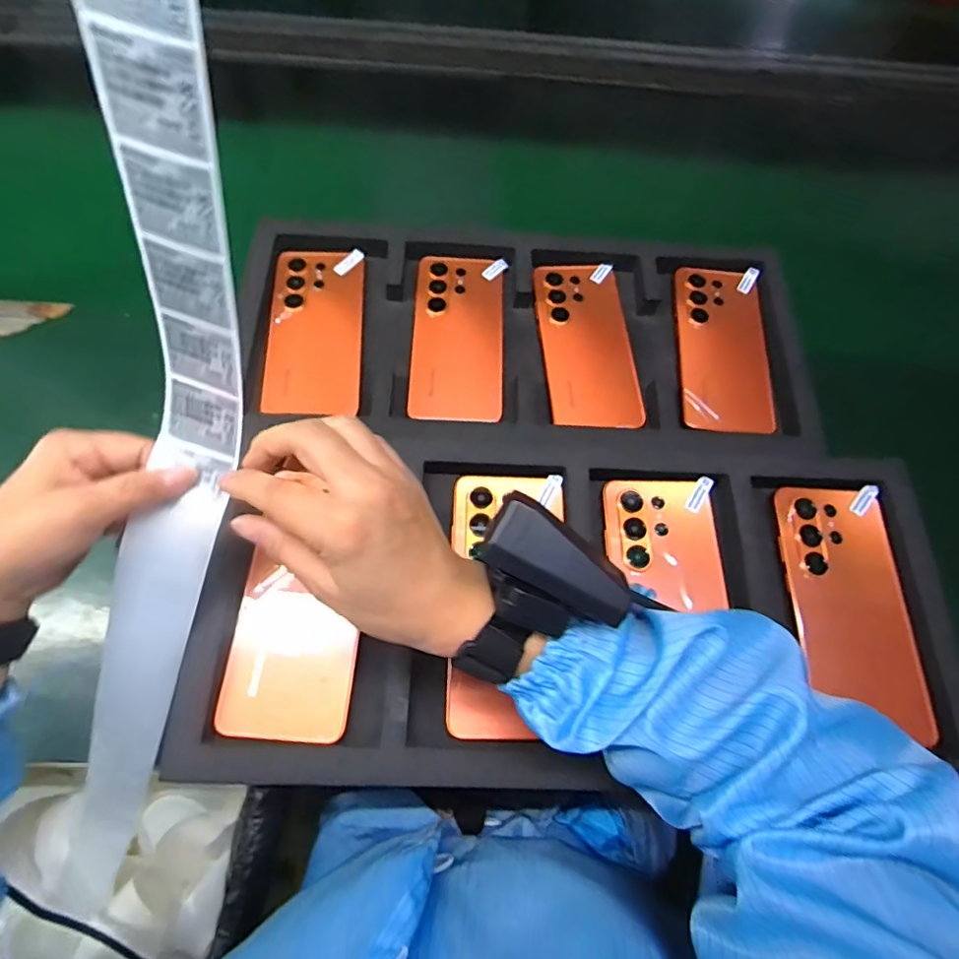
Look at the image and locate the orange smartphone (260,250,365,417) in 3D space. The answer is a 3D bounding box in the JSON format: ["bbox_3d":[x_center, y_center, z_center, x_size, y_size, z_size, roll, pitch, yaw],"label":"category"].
[{"bbox_3d":[-0.141,-0.130,0.475,0.078,0.008,0.166,-1,67,-4],"label":"orange smartphone"}]

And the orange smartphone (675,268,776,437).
[{"bbox_3d":[0.220,-0.119,0.491,0.077,0.014,0.180,6,66,-1],"label":"orange smartphone"}]

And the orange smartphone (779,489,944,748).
[{"bbox_3d":[0.255,0.084,0.381,0.079,0.016,0.161,4,73,-6],"label":"orange smartphone"}]

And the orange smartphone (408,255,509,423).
[{"bbox_3d":[-0.018,-0.126,0.482,0.079,0.009,0.169,3,67,-2],"label":"orange smartphone"}]

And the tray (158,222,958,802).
[{"bbox_3d":[0.058,-0.024,0.423,0.489,0.043,0.455,-1,67,-4],"label":"tray"}]

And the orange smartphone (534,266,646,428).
[{"bbox_3d":[0.094,-0.120,0.485,0.077,0.006,0.168,-3,67,-5],"label":"orange smartphone"}]

